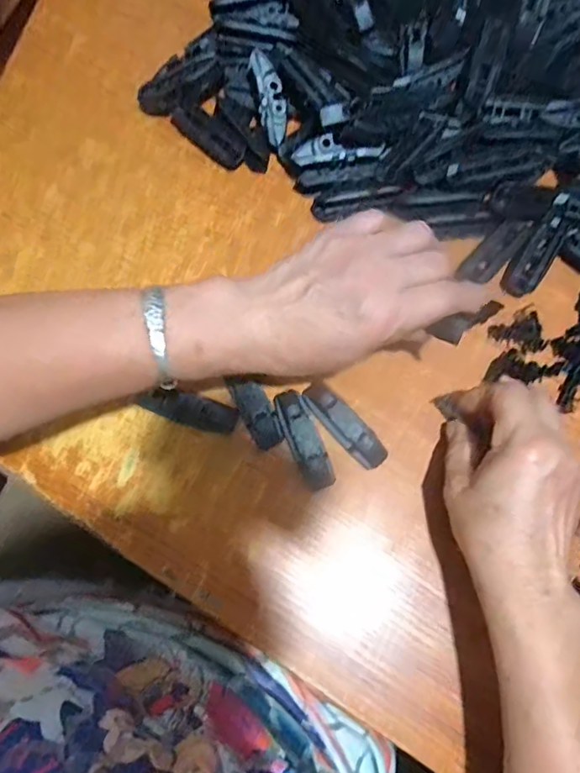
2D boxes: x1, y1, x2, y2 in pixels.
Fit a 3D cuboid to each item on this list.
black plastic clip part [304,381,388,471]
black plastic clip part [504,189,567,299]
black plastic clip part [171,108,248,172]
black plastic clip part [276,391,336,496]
[{"bbox_3d":[0.038,0.027,0.366,0.021,0.019,0.072,-43,81,-10],"label":"black plastic clip part"},{"bbox_3d":[0.191,-0.108,0.392,0.025,0.006,0.092,33,78,6],"label":"black plastic clip part"},{"bbox_3d":[-0.065,-0.205,0.421,0.070,0.016,0.024,44,79,9],"label":"black plastic clip part"},{"bbox_3d":[0.009,0.037,0.363,0.022,0.020,0.073,-23,78,-7],"label":"black plastic clip part"}]

